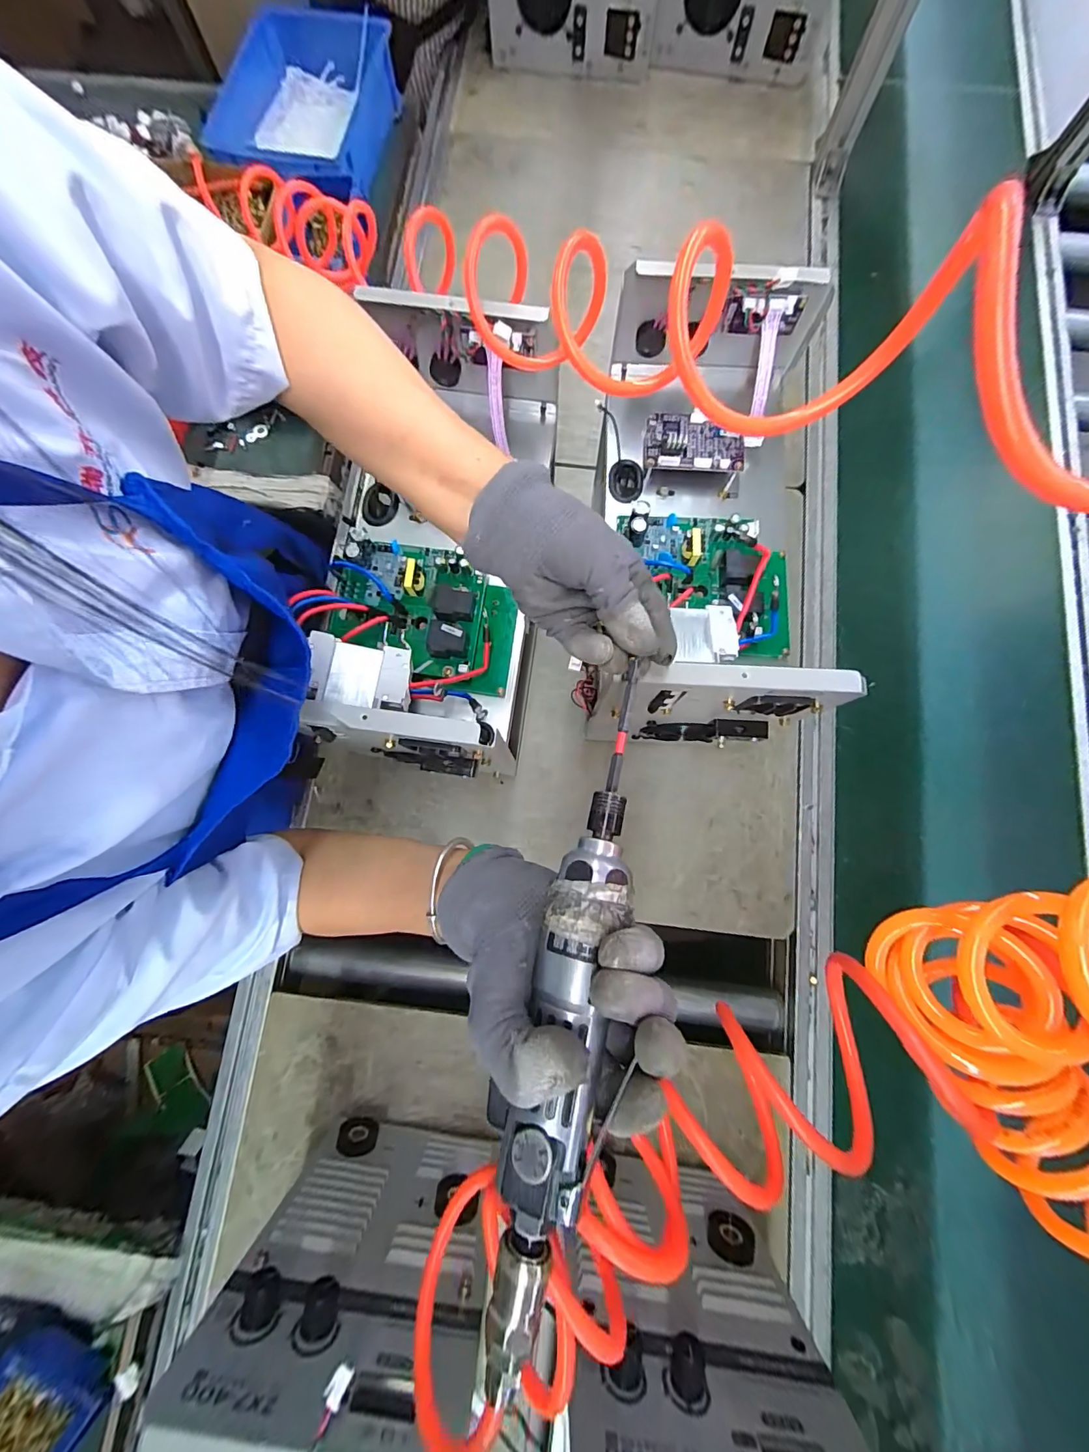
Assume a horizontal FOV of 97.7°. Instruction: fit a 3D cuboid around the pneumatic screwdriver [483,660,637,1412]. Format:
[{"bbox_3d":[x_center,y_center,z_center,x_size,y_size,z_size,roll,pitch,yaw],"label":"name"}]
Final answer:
[{"bbox_3d":[0.015,0.114,0.228,0.040,0.033,0.297,12,72,2],"label":"pneumatic screwdriver"}]

